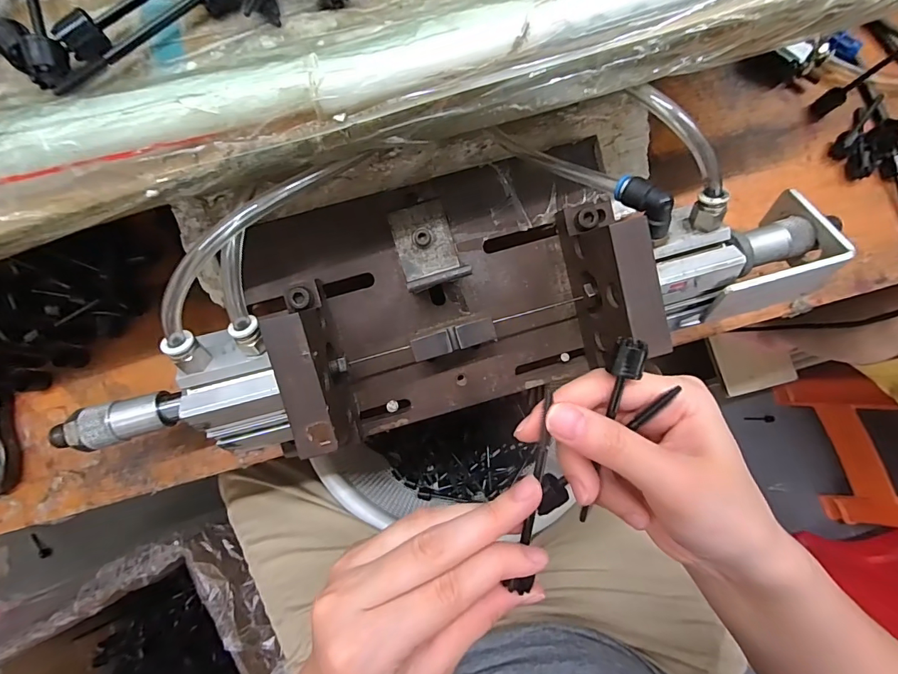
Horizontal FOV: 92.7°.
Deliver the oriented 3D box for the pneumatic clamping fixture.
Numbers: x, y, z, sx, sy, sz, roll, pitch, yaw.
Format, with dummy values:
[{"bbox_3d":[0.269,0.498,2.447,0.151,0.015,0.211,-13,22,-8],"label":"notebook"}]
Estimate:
[{"bbox_3d":[-0.003,-0.027,0.261,0.435,0.110,0.139,-15,80,-3],"label":"pneumatic clamping fixture"}]

